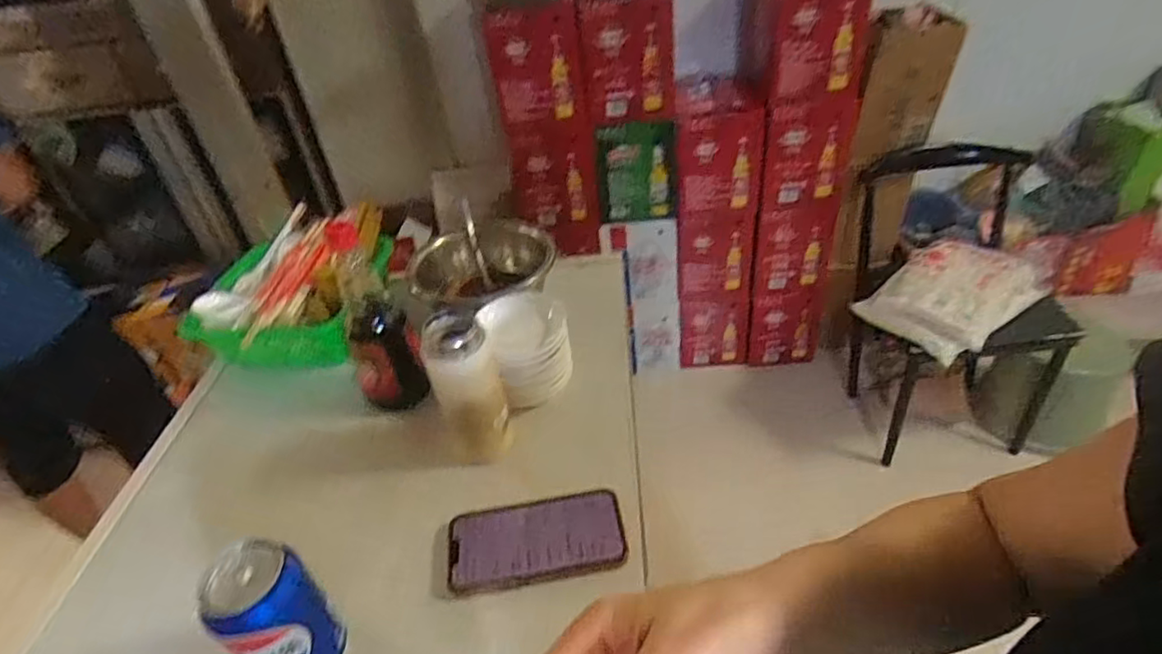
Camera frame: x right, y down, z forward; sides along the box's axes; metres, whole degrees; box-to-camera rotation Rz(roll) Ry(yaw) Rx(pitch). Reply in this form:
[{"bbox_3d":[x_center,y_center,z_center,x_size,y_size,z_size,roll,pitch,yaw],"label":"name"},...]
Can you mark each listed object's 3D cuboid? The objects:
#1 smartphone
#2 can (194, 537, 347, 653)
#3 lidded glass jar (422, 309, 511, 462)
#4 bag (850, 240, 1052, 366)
[{"bbox_3d":[-0.038,0.177,0.526,0.145,0.009,0.076,-9,38,-2],"label":"smartphone"},{"bbox_3d":[-0.211,0.204,0.437,0.060,0.110,0.064,-5,38,4],"label":"can"},{"bbox_3d":[-0.104,0.058,0.577,0.060,0.145,0.055,-5,38,4],"label":"lidded glass jar"},{"bbox_3d":[0.887,-0.085,1.496,0.368,0.089,0.273,-28,42,-24],"label":"bag"}]

